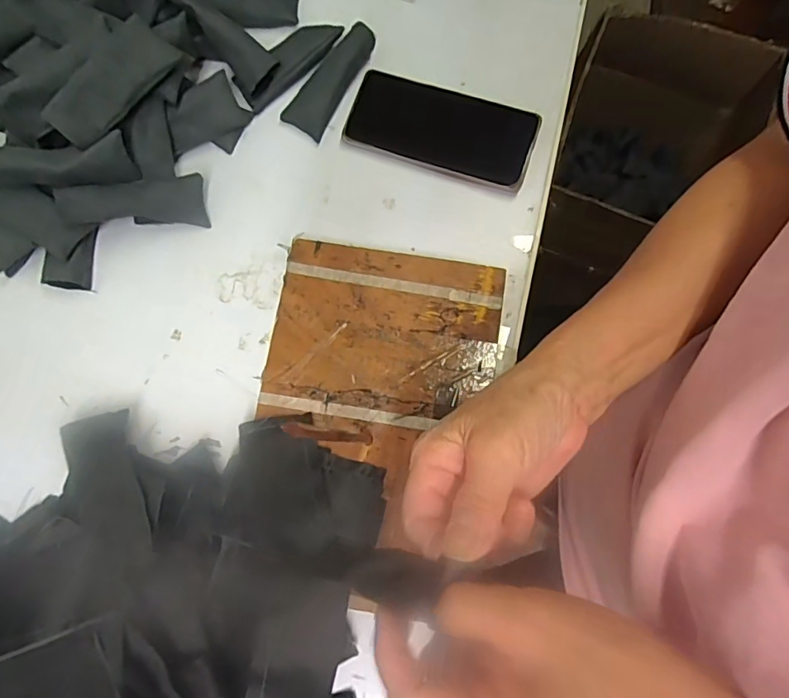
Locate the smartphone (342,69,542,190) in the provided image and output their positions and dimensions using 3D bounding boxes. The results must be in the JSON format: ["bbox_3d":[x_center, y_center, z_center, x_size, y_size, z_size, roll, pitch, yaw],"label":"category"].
[{"bbox_3d":[0.040,-0.191,0.435,0.157,0.010,0.076,18,79,6],"label":"smartphone"}]

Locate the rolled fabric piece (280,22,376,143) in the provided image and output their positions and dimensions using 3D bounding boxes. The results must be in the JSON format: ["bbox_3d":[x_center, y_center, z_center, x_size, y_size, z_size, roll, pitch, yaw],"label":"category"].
[{"bbox_3d":[-0.056,-0.237,0.444,0.038,0.009,0.102,37,94,7],"label":"rolled fabric piece"}]

